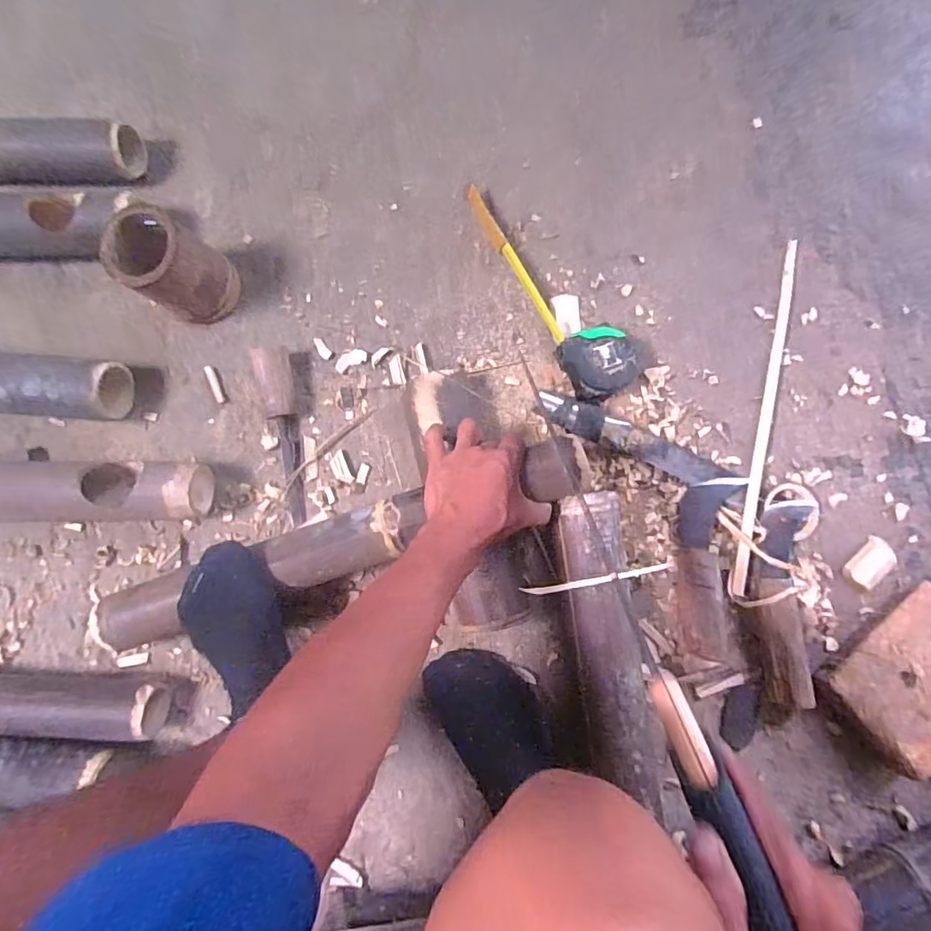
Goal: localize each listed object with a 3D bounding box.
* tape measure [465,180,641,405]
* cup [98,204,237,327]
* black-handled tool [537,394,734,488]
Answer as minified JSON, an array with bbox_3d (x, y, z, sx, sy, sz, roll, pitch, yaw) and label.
[{"bbox_3d":[0.102,-0.217,0.606,0.082,0.043,0.305,-28,84,-2],"label":"tape measure"},{"bbox_3d":[-0.326,-0.218,0.580,0.090,0.123,0.087,0,84,1],"label":"cup"},{"bbox_3d":[0.191,-0.029,0.585,0.223,0.033,0.039,24,85,3],"label":"black-handled tool"}]

